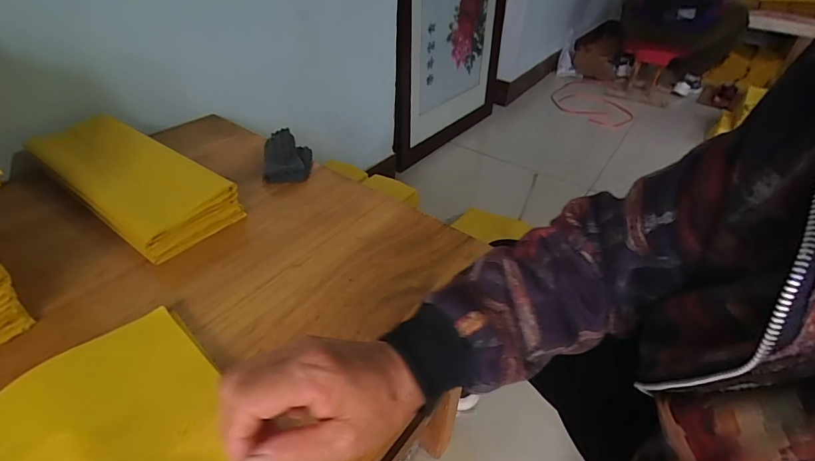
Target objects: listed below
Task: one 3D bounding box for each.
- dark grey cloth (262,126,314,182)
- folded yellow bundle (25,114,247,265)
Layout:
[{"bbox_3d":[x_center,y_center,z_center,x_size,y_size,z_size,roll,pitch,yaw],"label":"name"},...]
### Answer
[{"bbox_3d":[-0.190,-0.121,0.649,0.071,0.041,0.107,-6,40,-11],"label":"dark grey cloth"},{"bbox_3d":[-0.372,-0.071,0.555,0.300,0.067,0.132,25,44,24],"label":"folded yellow bundle"}]

